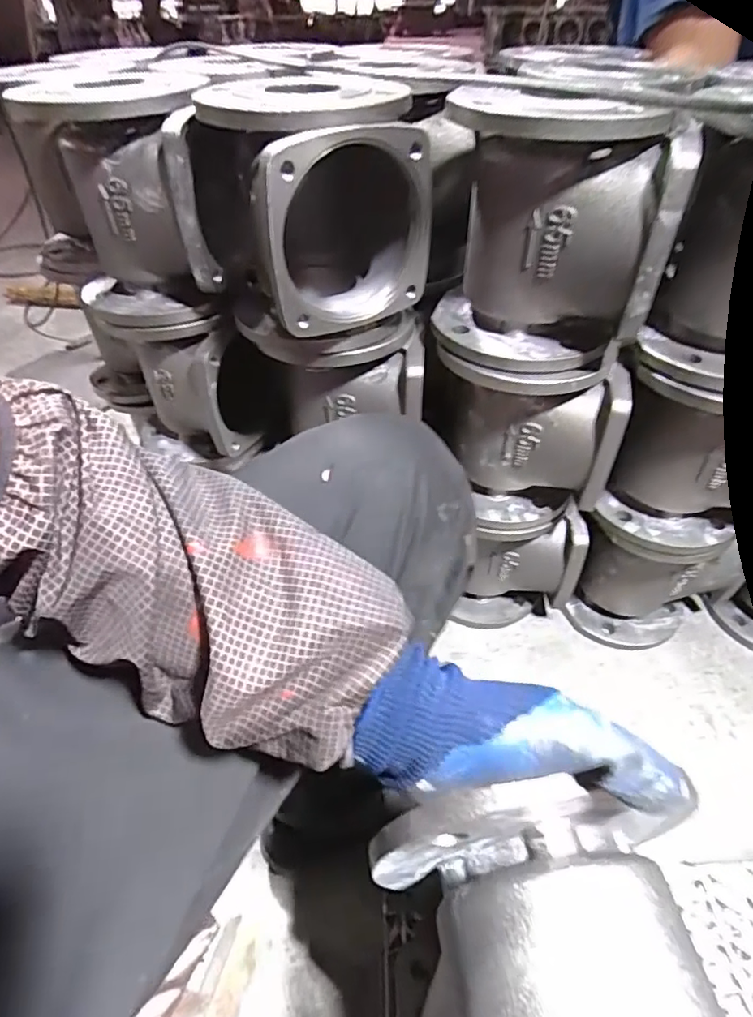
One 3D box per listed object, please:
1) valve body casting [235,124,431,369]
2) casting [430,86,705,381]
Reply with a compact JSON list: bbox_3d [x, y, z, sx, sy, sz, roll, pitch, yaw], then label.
[{"bbox_3d":[-0.046,-0.247,0.524,0.167,0.200,0.161,-1,44,1],"label":"valve body casting"},{"bbox_3d":[0.140,-0.230,0.479,0.164,0.202,0.145,1,44,2],"label":"casting"}]

